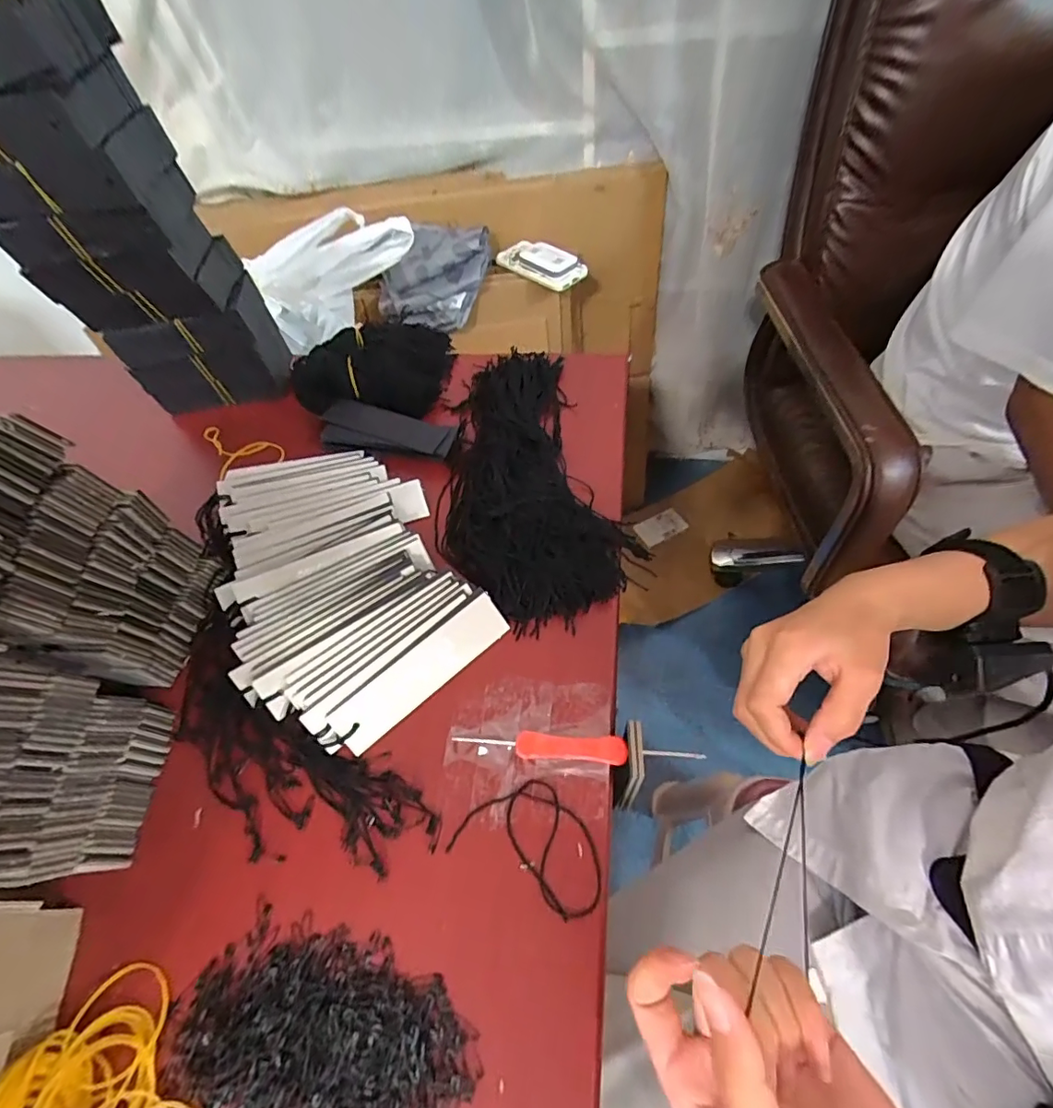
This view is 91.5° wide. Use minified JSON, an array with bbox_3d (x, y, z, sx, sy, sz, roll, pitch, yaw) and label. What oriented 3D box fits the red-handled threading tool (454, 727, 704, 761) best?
[{"bbox_3d":[0.008,0.116,0.312,0.103,0.004,0.015,2,57,6],"label":"red-handled threading tool"}]

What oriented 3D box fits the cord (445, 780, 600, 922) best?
[{"bbox_3d":[0.006,0.158,0.285,0.083,0.004,0.053,25,62,20],"label":"cord"}]

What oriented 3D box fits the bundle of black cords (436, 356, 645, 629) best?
[{"bbox_3d":[-0.011,-0.078,0.437,0.144,0.027,0.293,-16,57,-5],"label":"bundle of black cords"}]

